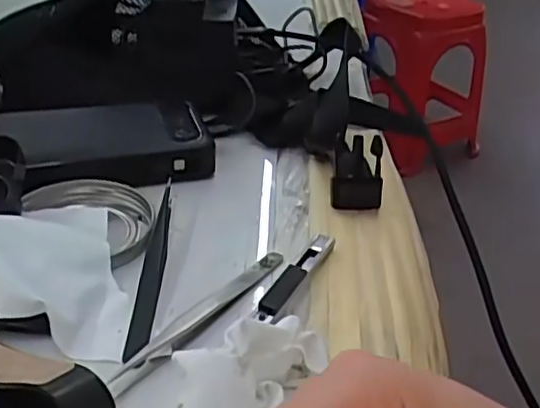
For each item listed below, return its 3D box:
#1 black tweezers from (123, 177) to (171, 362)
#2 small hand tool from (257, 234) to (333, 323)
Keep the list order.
[{"bbox_3d":[-0.060,0.027,0.348,0.011,0.007,0.138,3,33,-3],"label":"black tweezers"},{"bbox_3d":[0.013,0.035,0.334,0.011,0.010,0.068,20,36,23],"label":"small hand tool"}]

